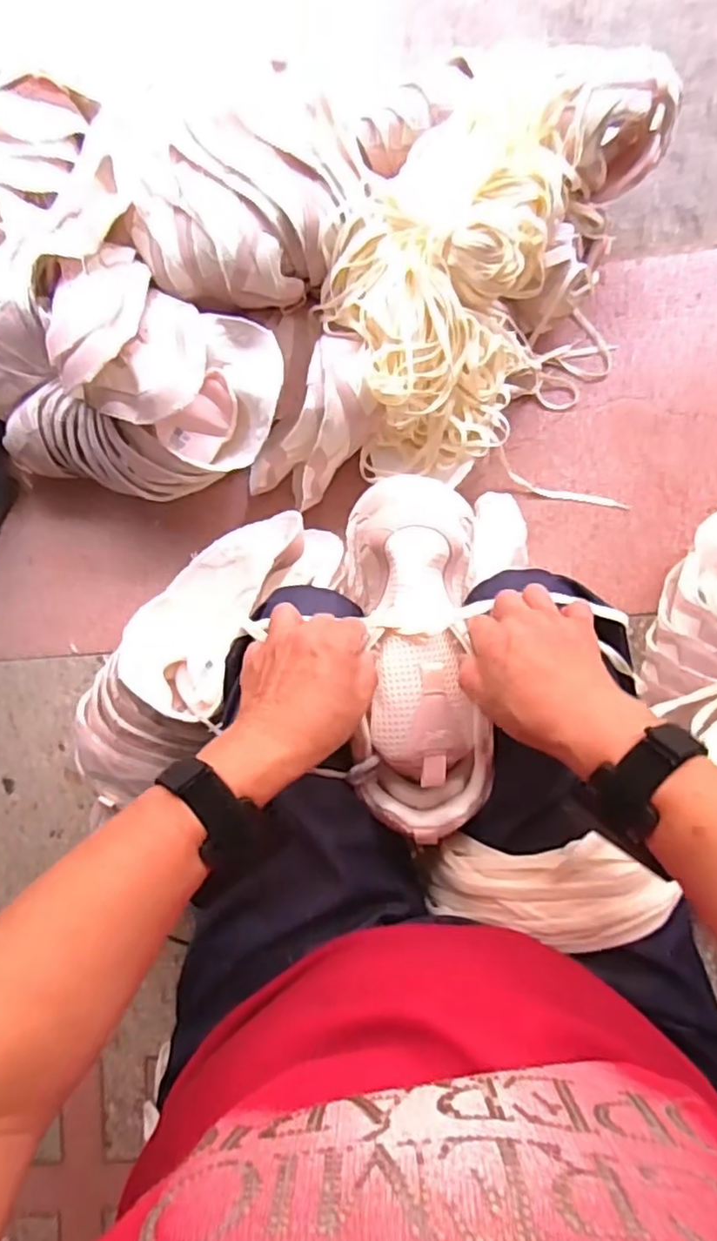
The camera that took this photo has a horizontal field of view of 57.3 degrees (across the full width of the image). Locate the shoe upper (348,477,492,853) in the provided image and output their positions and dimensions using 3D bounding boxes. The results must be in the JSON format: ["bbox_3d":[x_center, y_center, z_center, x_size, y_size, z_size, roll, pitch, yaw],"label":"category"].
[{"bbox_3d":[0.042,0.019,0.475,0.093,0.062,0.258,-4,79,6],"label":"shoe upper"}]

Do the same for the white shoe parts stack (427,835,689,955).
[{"bbox_3d":[0.112,0.176,0.436,0.165,0.044,0.062,-10,81,35],"label":"white shoe parts stack"}]

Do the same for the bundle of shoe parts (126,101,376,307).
[{"bbox_3d":[-0.127,-0.472,0.757,0.265,0.094,0.193,-6,82,6],"label":"bundle of shoe parts"}]

